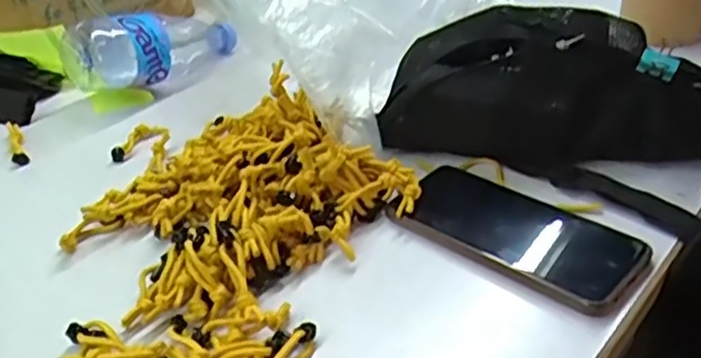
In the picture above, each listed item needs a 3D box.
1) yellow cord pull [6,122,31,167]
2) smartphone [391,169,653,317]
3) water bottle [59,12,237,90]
[{"bbox_3d":[-0.289,-0.032,0.577,0.012,0.007,0.072,-19,36,-22],"label":"yellow cord pull"},{"bbox_3d":[0.107,0.031,0.446,0.167,0.009,0.081,26,43,35],"label":"smartphone"},{"bbox_3d":[-0.198,-0.132,0.681,0.073,0.076,0.184,16,20,28],"label":"water bottle"}]

